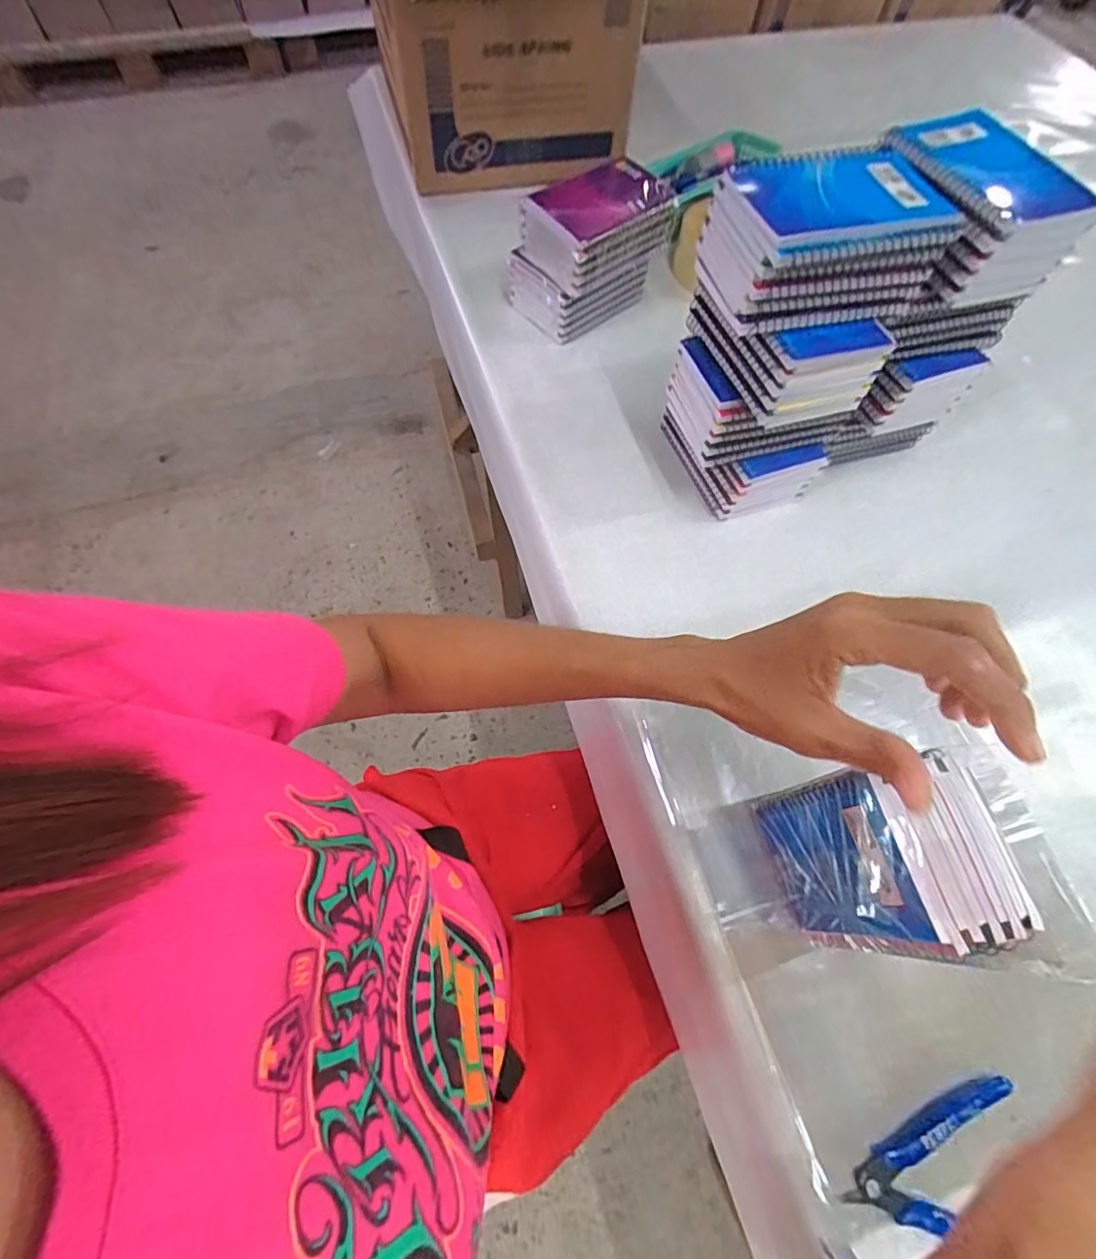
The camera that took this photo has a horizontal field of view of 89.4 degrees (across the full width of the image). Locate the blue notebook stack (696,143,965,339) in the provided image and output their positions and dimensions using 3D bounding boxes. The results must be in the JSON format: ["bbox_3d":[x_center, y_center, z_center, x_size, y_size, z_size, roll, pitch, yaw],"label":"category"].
[{"bbox_3d":[0.184,-0.263,0.376,0.156,0.063,0.089,-13,67,-9],"label":"blue notebook stack"}]

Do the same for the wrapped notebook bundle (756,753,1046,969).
[{"bbox_3d":[0.197,0.138,0.335,0.070,0.120,0.095,-8,66,-6],"label":"wrapped notebook bundle"}]

